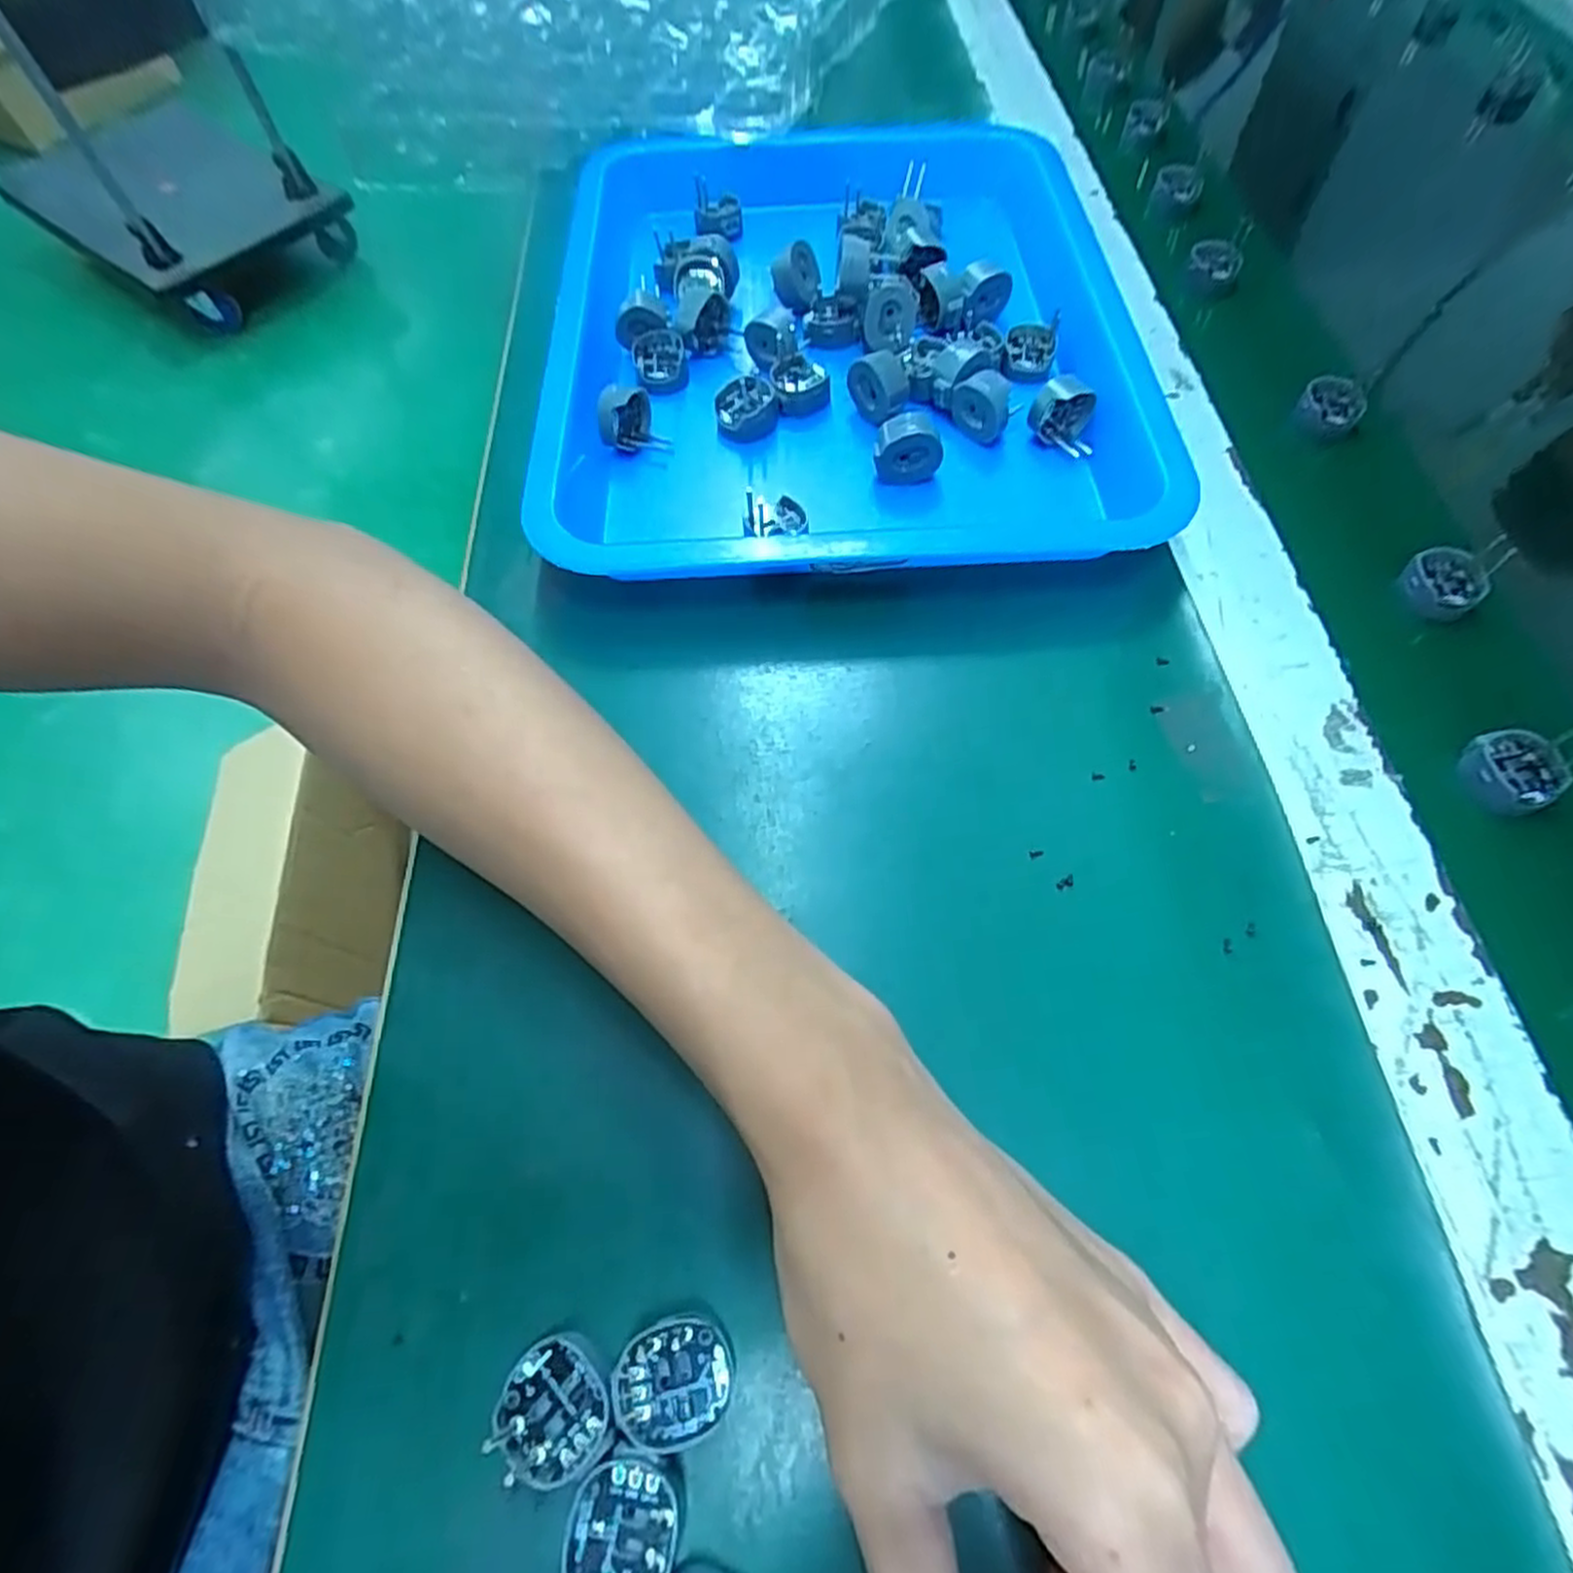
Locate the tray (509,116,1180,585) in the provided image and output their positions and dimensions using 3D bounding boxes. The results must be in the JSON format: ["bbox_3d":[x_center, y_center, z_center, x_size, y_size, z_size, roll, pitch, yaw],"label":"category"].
[{"bbox_3d":[0.026,-0.230,0.380,0.286,0.038,0.342,-5,61,-1],"label":"tray"}]

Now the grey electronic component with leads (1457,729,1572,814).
[{"bbox_3d":[0.258,-0.008,0.268,0.031,0.021,0.028,-23,63,-11],"label":"grey electronic component with leads"}]

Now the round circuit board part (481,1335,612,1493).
[{"bbox_3d":[-0.056,0.151,0.186,0.026,0.007,0.028,-1,61,1],"label":"round circuit board part"}]

